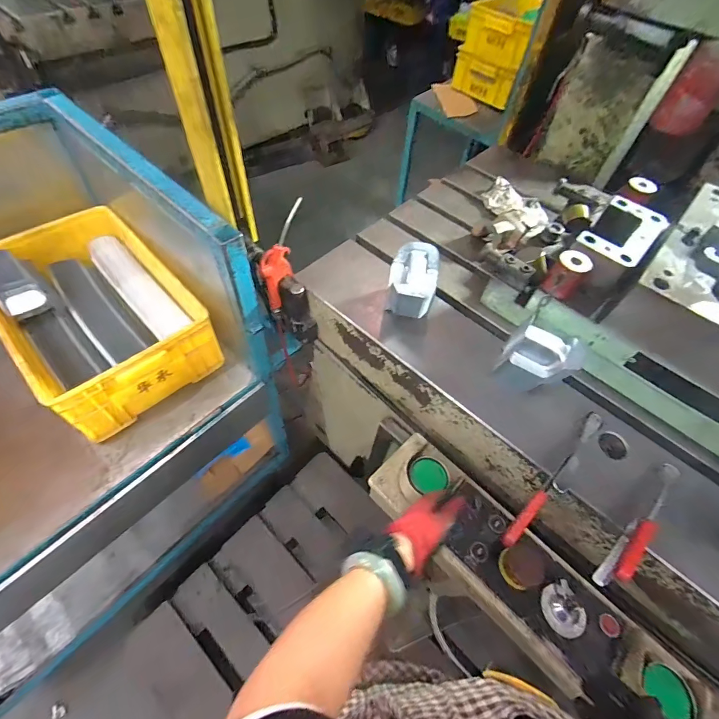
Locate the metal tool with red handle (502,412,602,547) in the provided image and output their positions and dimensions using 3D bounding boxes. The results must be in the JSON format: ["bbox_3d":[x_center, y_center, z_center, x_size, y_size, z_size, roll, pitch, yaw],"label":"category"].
[{"bbox_3d":[0.292,0.171,0.562,0.021,0.040,0.264,40,61,20],"label":"metal tool with red handle"}]

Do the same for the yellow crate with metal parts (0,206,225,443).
[{"bbox_3d":[-0.576,-0.106,0.837,0.312,0.166,0.479,-38,67,-26],"label":"yellow crate with metal parts"}]

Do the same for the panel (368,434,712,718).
[{"bbox_3d":[0.246,0.341,0.597,0.543,0.084,0.172,38,61,21],"label":"panel"}]

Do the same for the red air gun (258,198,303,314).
[{"bbox_3d":[-0.153,-0.178,0.699,0.033,0.230,0.063,36,39,18],"label":"red air gun"}]

